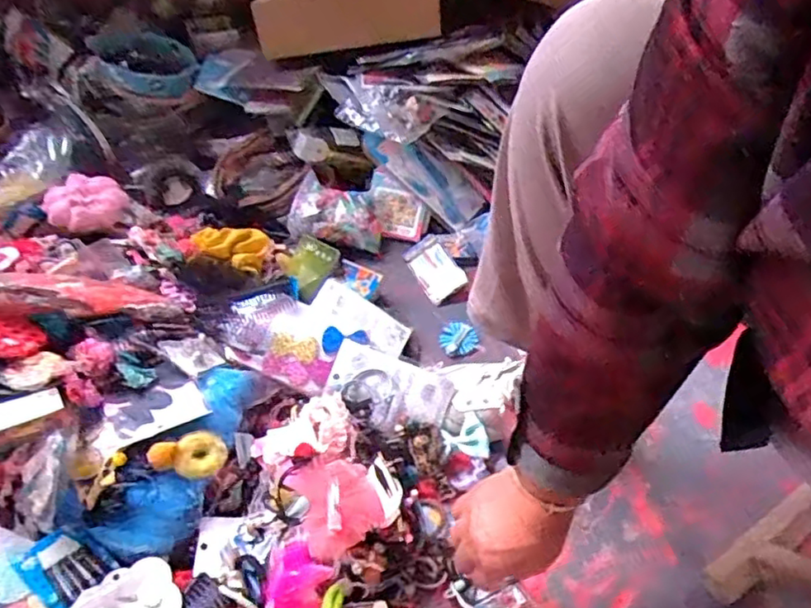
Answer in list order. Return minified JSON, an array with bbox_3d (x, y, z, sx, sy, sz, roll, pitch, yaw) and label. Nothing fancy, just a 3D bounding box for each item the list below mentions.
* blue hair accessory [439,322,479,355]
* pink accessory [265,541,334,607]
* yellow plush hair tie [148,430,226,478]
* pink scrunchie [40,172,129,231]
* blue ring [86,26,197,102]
[{"bbox_3d":[0.067,0.042,0.798,0.047,0.013,0.044,0,50,0],"label":"blue hair accessory"},{"bbox_3d":[-0.097,0.254,0.547,0.051,0.033,0.081,4,50,3],"label":"pink accessory"},{"bbox_3d":[-0.212,0.150,0.607,0.069,0.015,0.044,-14,82,-28],"label":"yellow plush hair tie"},{"bbox_3d":[-0.427,-0.136,0.824,0.096,0.035,0.077,-25,55,-19],"label":"pink scrunchie"},{"bbox_3d":[-0.397,-0.369,0.942,0.144,0.032,0.144,-6,55,-28],"label":"blue ring"}]

